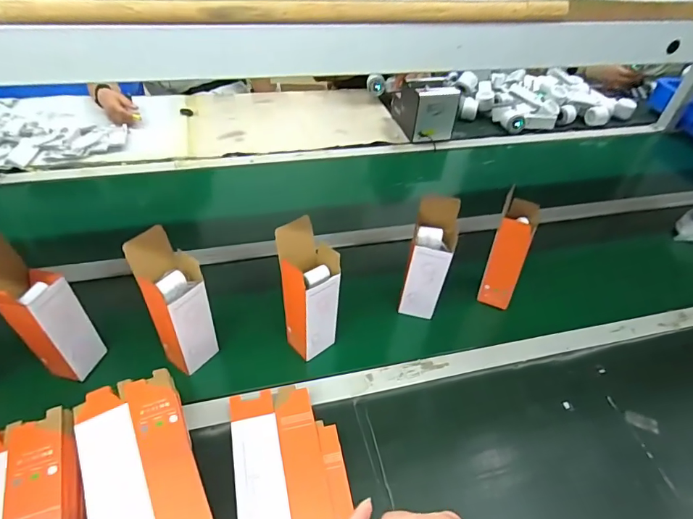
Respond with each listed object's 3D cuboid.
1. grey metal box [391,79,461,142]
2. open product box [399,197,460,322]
[{"bbox_3d":[0.230,-0.441,1.273,0.136,0.145,0.177,-6,46,-9],"label":"grey metal box"},{"bbox_3d":[0.141,0.002,0.748,0.067,0.209,0.075,13,46,9],"label":"open product box"}]

